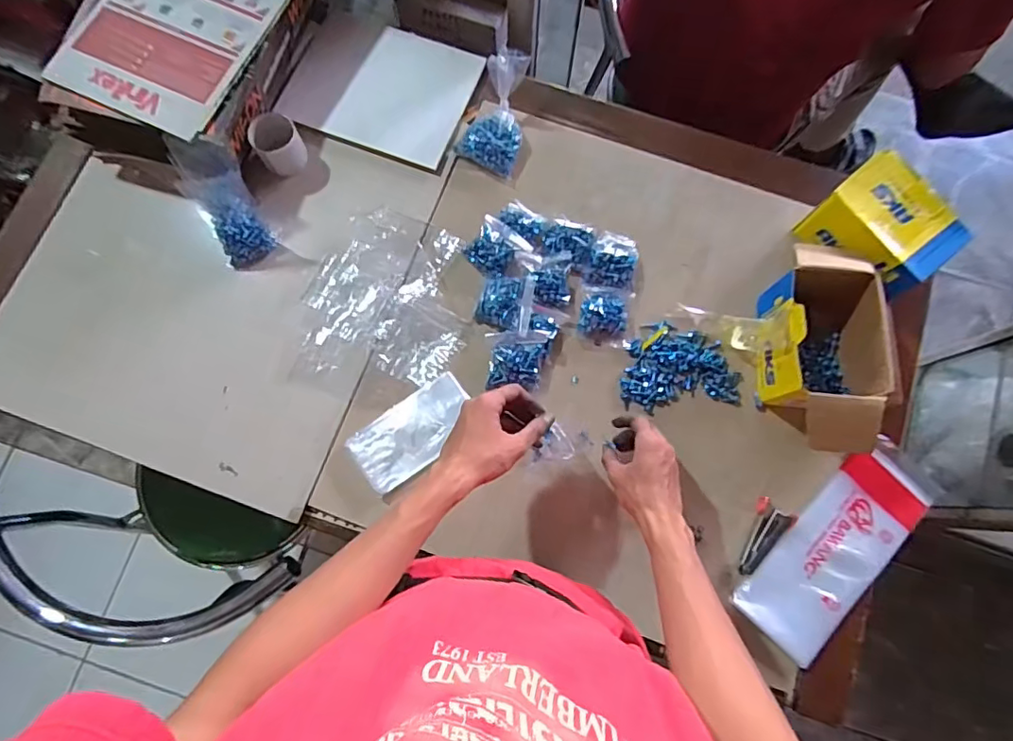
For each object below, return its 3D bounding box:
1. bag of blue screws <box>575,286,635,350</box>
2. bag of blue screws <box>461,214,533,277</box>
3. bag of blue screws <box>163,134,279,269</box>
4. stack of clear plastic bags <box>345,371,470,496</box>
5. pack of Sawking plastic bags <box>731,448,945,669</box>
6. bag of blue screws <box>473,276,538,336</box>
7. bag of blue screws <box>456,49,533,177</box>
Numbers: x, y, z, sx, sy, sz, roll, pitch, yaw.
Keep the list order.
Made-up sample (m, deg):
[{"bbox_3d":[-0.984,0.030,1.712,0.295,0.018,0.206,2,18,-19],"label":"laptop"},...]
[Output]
[{"bbox_3d":[0.127,-0.071,0.702,0.066,0.020,0.073,10,78,3],"label":"bag of blue screws"},{"bbox_3d":[-0.014,-0.158,0.715,0.069,0.020,0.067,38,81,8],"label":"bag of blue screws"},{"bbox_3d":[-0.351,-0.211,0.686,0.065,0.031,0.160,-23,122,-5],"label":"bag of blue screws"},{"bbox_3d":[-0.113,0.076,0.676,0.154,0.010,0.082,-36,80,-7],"label":"stack of clear plastic bags"},{"bbox_3d":[0.395,0.205,0.655,0.111,0.023,0.277,42,81,8],"label":"pack of Sawking plastic bags"},{"bbox_3d":[0.001,-0.087,0.699,0.069,0.021,0.070,17,79,4],"label":"bag of blue screws"},{"bbox_3d":[-0.015,-0.345,0.745,0.079,0.032,0.151,13,100,3],"label":"bag of blue screws"}]

